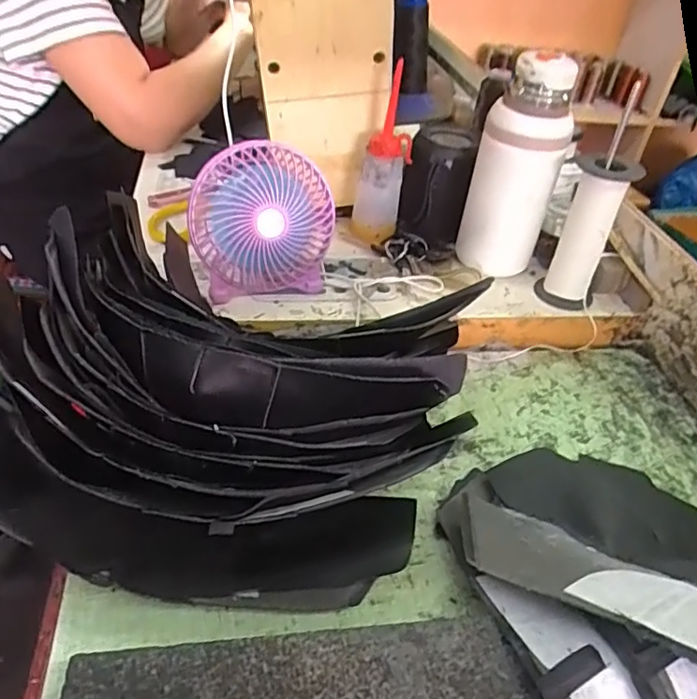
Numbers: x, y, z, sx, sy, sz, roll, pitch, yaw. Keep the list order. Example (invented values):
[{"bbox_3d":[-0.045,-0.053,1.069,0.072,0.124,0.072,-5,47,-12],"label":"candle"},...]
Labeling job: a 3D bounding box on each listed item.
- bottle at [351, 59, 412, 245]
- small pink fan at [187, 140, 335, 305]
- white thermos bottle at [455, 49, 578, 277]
[{"bbox_3d":[0.037,-0.198,0.628,0.053,0.159,0.053,12,39,5],"label":"bottle"},{"bbox_3d":[-0.082,-0.121,0.552,0.127,0.134,0.059,-11,19,-22],"label":"small pink fan"},{"bbox_3d":[0.165,-0.174,0.585,0.074,0.208,0.059,-5,41,-14],"label":"white thermos bottle"}]

